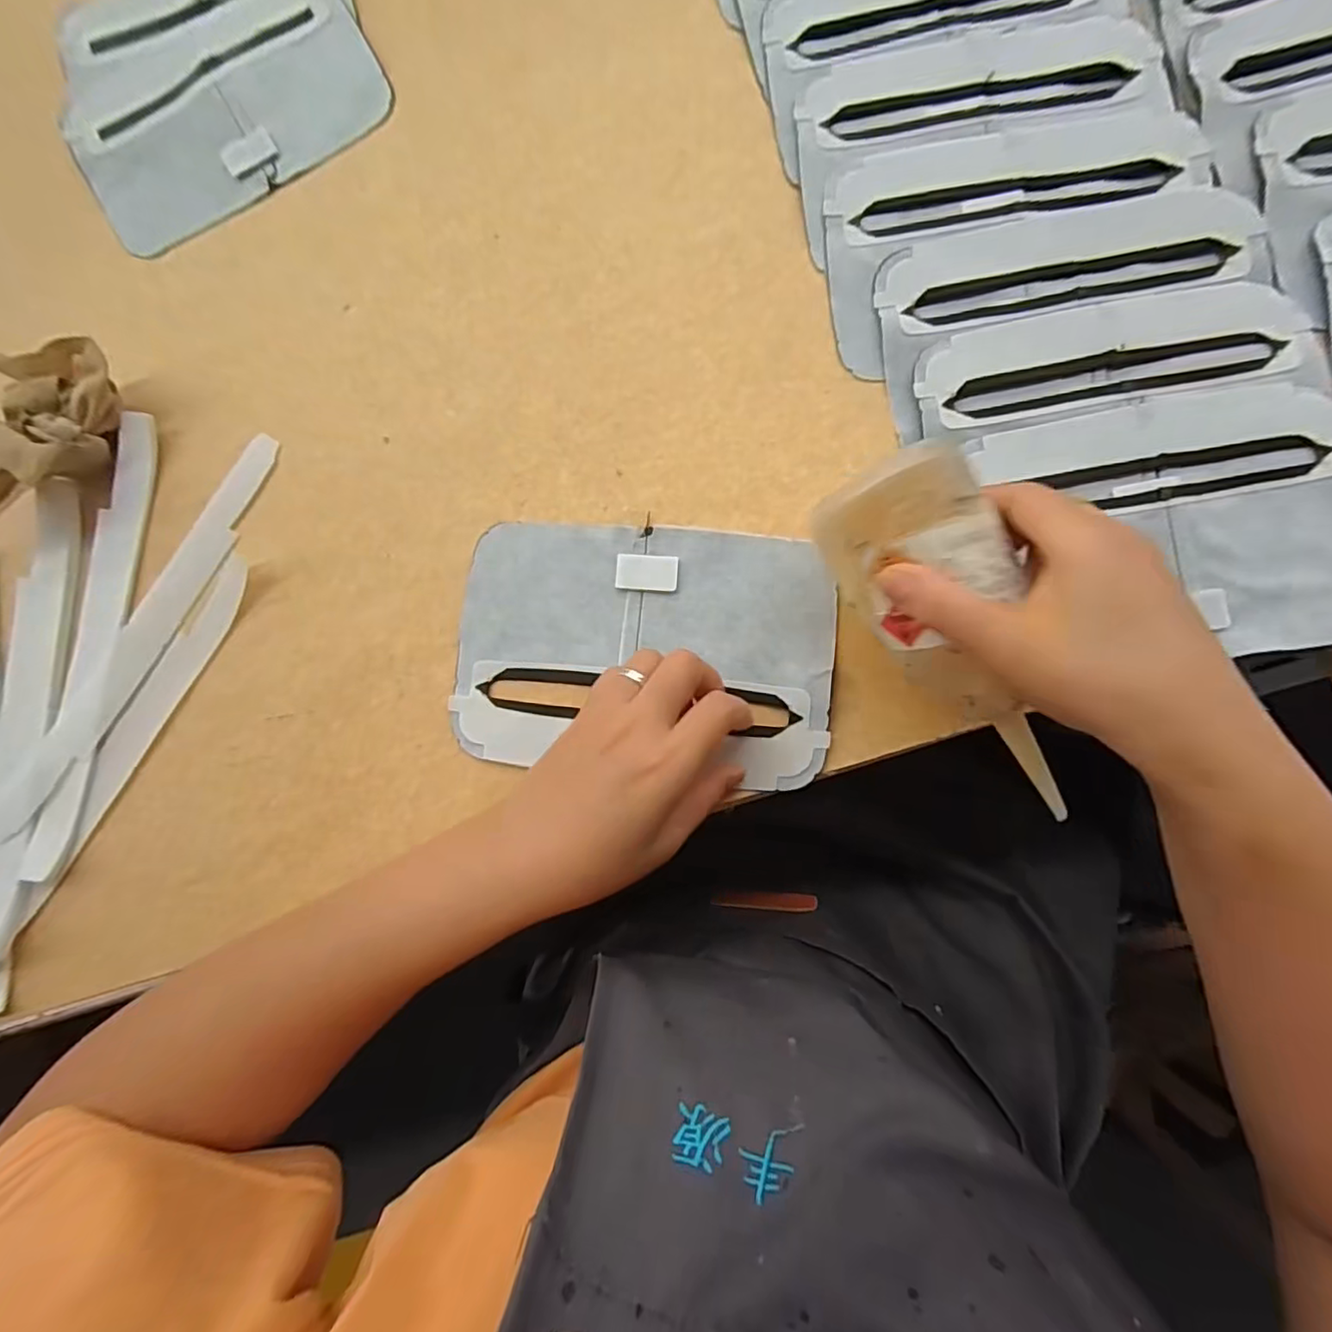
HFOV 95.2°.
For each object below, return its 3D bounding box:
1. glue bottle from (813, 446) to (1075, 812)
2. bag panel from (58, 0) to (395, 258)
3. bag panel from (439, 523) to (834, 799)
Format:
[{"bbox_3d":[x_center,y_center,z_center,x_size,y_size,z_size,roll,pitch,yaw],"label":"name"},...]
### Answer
[{"bbox_3d":[0.122,-0.009,0.251,0.060,0.030,0.158,-28,101,2],"label":"glue bottle"},{"bbox_3d":[-0.289,-0.379,0.389,0.199,0.012,0.176,-29,82,2],"label":"bag panel"},{"bbox_3d":[-0.012,-0.010,0.318,0.192,0.009,0.127,5,80,6],"label":"bag panel"}]

